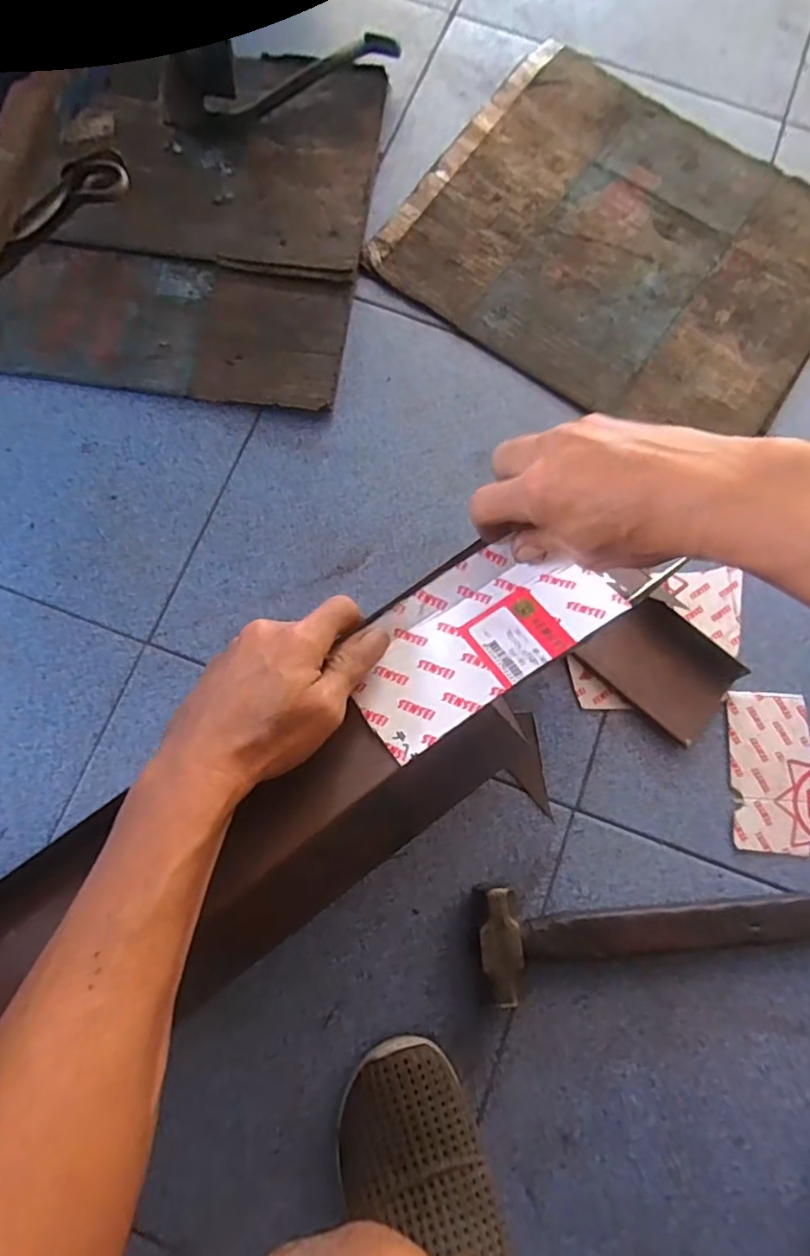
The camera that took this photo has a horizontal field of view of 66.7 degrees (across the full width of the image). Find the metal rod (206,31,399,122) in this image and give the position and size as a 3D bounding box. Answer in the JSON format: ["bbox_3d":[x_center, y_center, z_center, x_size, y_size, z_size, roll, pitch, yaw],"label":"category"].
[{"bbox_3d":[-0.107,-0.583,0.654,0.211,0.033,0.025,-24,78,-7],"label":"metal rod"}]

